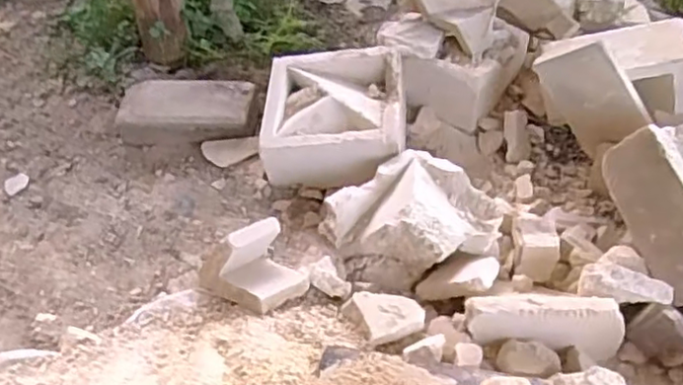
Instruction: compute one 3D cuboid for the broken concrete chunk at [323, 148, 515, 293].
[{"bbox_3d":[0.098,0.048,0.862,0.173,0.097,0.186,-32,53,-28],"label":"broken concrete chunk"}]

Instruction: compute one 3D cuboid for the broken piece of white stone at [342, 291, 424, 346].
[{"bbox_3d":[0.051,0.142,0.786,0.077,0.022,0.079,-24,51,-17],"label":"broken piece of white stone"}]

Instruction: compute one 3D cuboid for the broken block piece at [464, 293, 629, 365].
[{"bbox_3d":[0.233,0.152,0.755,0.177,0.066,0.040,5,47,8],"label":"broken block piece"}]

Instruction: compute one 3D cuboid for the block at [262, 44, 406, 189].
[{"bbox_3d":[-0.009,-0.117,0.986,0.208,0.082,0.229,0,48,4],"label":"block"}]

